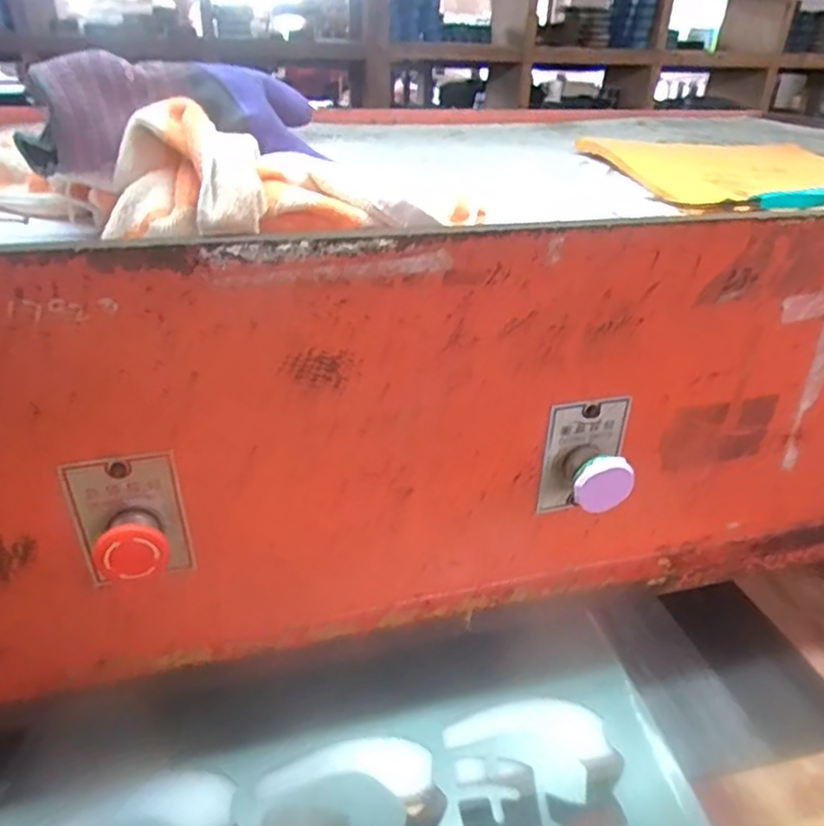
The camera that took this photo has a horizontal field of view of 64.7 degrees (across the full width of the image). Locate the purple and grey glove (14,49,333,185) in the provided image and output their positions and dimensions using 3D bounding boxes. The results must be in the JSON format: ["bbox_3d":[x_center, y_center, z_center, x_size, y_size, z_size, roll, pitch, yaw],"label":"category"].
[{"bbox_3d":[-0.126,-0.162,0.366,0.163,0.063,0.050,-14,35,-28],"label":"purple and grey glove"}]

